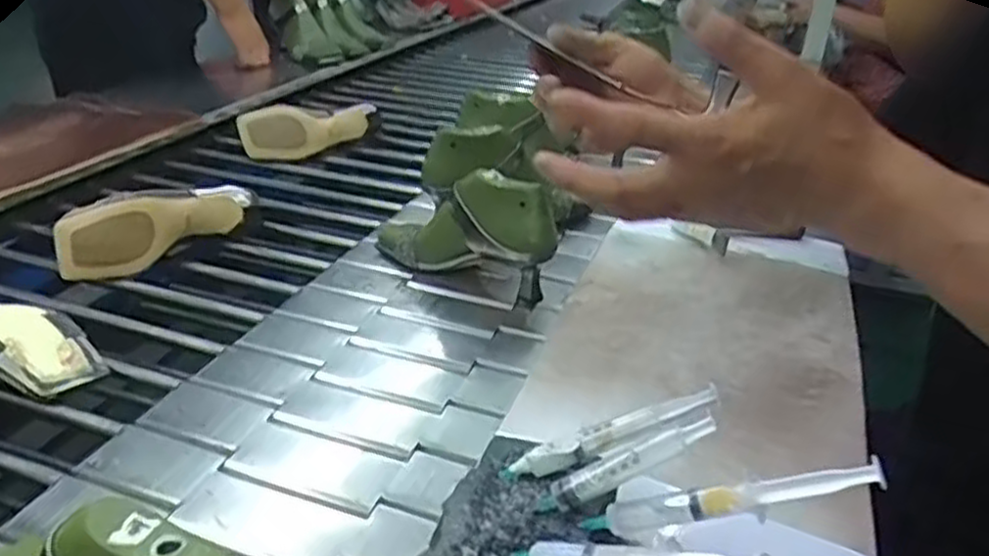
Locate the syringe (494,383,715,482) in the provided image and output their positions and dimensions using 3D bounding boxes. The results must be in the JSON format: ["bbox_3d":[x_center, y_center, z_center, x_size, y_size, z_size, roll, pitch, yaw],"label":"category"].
[{"bbox_3d":[0.068,0.092,0.458,0.133,0.015,0.012,-22,30,2],"label":"syringe"}]

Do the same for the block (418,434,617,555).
[{"bbox_3d":[0.016,0.147,0.436,0.092,0.035,0.125,15,30,22],"label":"block"}]

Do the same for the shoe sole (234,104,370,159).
[{"bbox_3d":[-0.289,-0.225,1.204,0.199,0.080,0.046,-12,31,-26],"label":"shoe sole"}]

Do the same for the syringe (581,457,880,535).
[{"bbox_3d":[0.115,0.113,0.393,0.152,0.018,0.012,-19,19,26],"label":"syringe"}]

